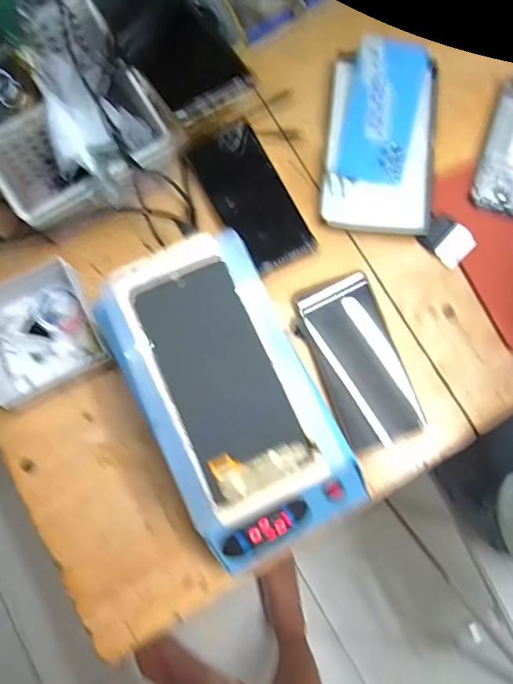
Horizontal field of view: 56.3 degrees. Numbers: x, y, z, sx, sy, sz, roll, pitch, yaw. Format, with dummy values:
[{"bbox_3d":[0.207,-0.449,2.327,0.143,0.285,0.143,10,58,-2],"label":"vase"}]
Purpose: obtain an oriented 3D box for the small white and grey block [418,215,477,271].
[{"bbox_3d":[0.194,-0.105,0.486,0.050,0.007,0.039,44,82,6],"label":"small white and grey block"}]

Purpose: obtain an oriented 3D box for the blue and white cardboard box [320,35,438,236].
[{"bbox_3d":[0.130,-0.213,0.496,0.108,0.026,0.200,6,80,0],"label":"blue and white cardboard box"}]

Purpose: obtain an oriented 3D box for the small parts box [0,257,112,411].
[{"bbox_3d":[-0.203,-0.008,0.449,0.103,0.045,0.111,-25,81,-5],"label":"small parts box"}]

